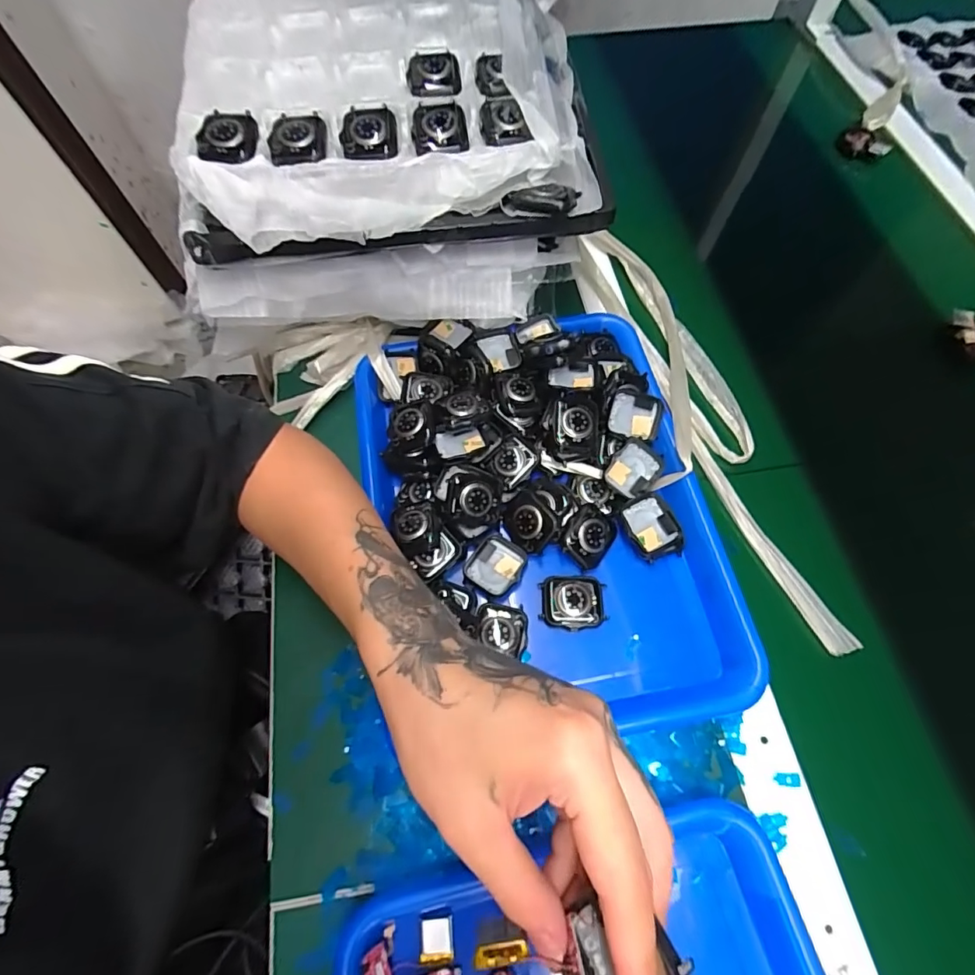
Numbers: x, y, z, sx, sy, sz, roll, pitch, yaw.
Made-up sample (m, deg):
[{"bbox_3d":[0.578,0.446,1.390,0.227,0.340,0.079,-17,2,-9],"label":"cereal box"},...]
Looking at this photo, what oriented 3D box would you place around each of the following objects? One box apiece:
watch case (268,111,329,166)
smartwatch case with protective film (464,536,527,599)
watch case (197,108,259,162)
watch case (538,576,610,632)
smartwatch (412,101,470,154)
[{"bbox_3d":[-0.136,-0.249,0.352,0.041,0.016,0.051,-14,66,-5],"label":"watch case"},{"bbox_3d":[0.006,0.059,0.366,0.037,0.011,0.042,30,70,14],"label":"smartwatch case with protective film"},{"bbox_3d":[-0.185,-0.250,0.349,0.041,0.010,0.051,-7,66,-2],"label":"watch case"},{"bbox_3d":[0.062,0.083,0.353,0.046,0.009,0.037,-1,66,1],"label":"watch case"},{"bbox_3d":[-0.034,-0.257,0.352,0.039,0.013,0.053,-6,66,-2],"label":"smartwatch"}]

